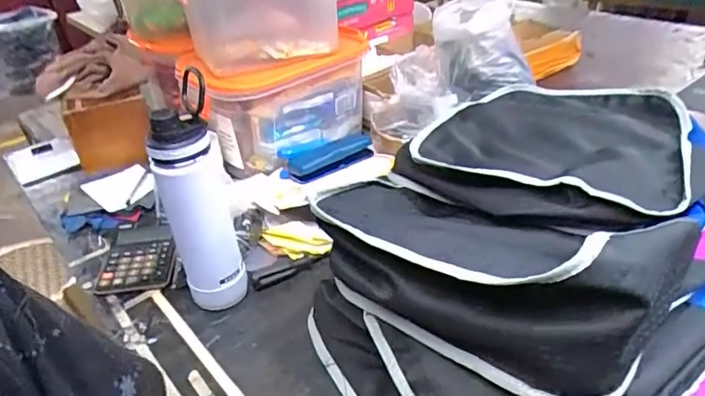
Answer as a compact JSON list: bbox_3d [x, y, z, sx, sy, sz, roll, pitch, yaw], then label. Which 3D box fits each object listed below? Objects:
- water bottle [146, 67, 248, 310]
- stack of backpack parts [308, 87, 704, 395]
[{"bbox_3d":[-0.187,0.011,0.639,0.089,0.287,0.068,-18,35,-16],"label":"water bottle"},{"bbox_3d":[0.239,0.025,0.613,0.385,0.204,0.572,22,43,37],"label":"stack of backpack parts"}]

